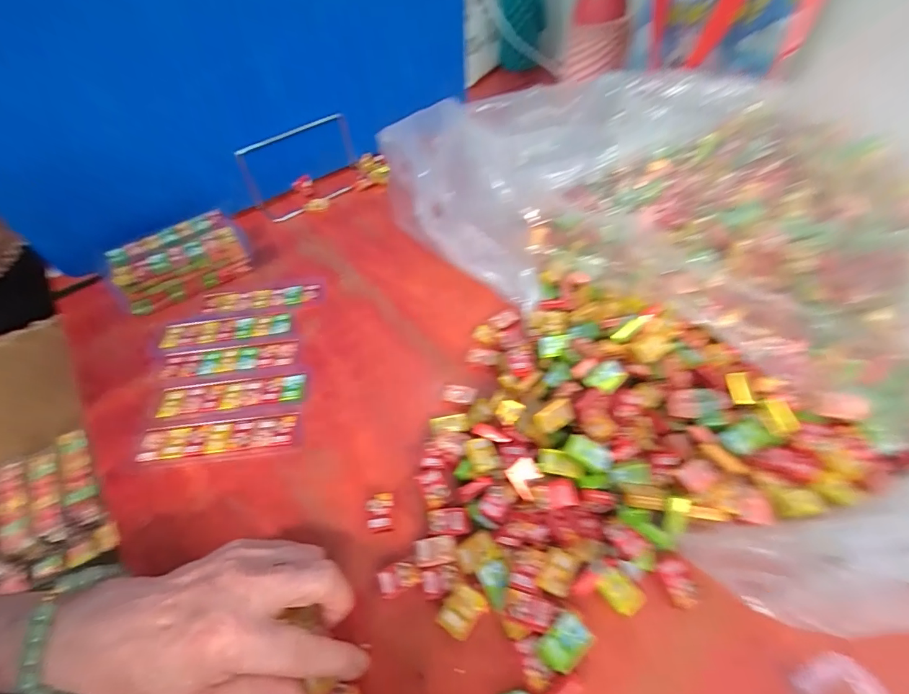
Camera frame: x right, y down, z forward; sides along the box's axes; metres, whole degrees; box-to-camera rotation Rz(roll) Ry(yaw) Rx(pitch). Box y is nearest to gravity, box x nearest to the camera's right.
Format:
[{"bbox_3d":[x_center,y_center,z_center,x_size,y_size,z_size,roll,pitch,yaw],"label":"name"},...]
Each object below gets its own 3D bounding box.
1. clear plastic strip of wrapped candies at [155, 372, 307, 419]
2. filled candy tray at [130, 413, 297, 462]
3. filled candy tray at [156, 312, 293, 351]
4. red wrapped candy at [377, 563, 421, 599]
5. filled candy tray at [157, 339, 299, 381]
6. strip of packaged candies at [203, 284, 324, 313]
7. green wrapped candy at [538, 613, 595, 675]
[{"bbox_3d":[-0.193,0.042,0.363,0.122,0.010,0.031,-9,51,-2],"label":"clear plastic strip of wrapped candies"},{"bbox_3d":[-0.191,0.073,0.337,0.122,0.012,0.029,-9,51,-1],"label":"filled candy tray"},{"bbox_3d":[-0.228,-0.019,0.415,0.128,0.007,0.037,-10,51,-2],"label":"filled candy tray"},{"bbox_3d":[-0.035,0.149,0.266,0.026,0.005,0.017,-20,52,-10],"label":"red wrapped candy"},{"bbox_3d":[-0.209,0.011,0.388,0.123,0.006,0.033,-10,51,-2],"label":"filled candy tray"},{"bbox_3d":[-0.205,-0.051,0.443,0.125,0.010,0.030,-7,51,0],"label":"strip of packaged candies"},{"bbox_3d":[0.062,0.169,0.236,0.029,0.010,0.019,-37,57,-21],"label":"green wrapped candy"}]

